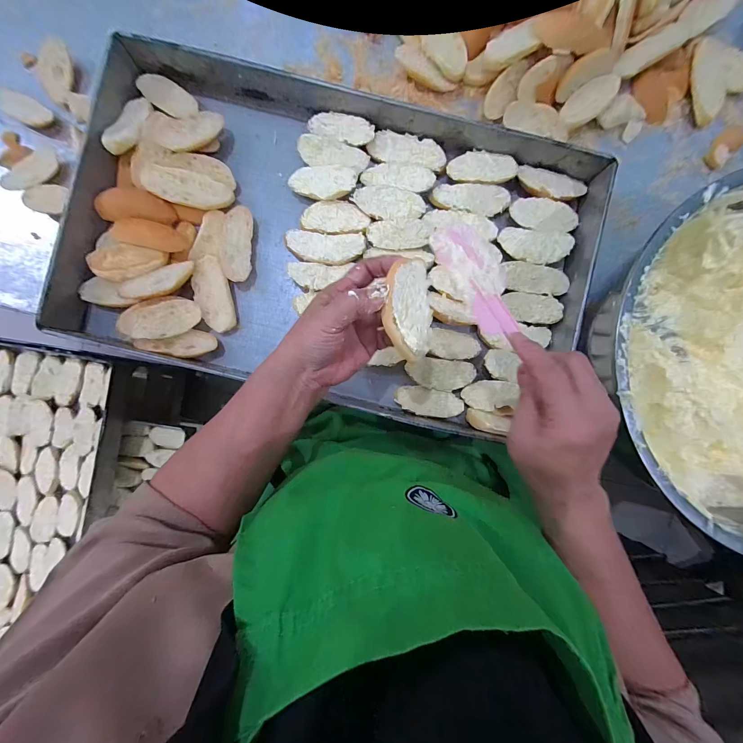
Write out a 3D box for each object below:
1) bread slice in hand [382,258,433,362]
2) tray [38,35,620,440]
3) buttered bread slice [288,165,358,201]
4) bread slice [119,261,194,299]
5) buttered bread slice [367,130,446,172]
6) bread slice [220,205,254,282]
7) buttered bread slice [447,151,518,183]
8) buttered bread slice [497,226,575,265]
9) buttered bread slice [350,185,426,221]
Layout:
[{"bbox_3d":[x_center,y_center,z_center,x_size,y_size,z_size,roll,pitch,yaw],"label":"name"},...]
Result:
[{"bbox_3d":[0.030,-0.049,0.255,0.042,0.016,0.078,-6,96,-31],"label":"bread slice in hand"},{"bbox_3d":[-0.045,-0.151,0.385,0.607,0.043,0.357,13,86,-1],"label":"tray"},{"bbox_3d":[-0.062,-0.240,0.397,0.084,0.014,0.040,6,86,-1],"label":"buttered bread slice"},{"bbox_3d":[-0.266,-0.108,0.386,0.095,0.013,0.032,-18,87,-3],"label":"bread slice"},{"bbox_3d":[0.047,-0.285,0.406,0.099,0.009,0.038,14,86,-1],"label":"buttered bread slice"},{"bbox_3d":[-0.172,-0.162,0.404,0.036,0.022,0.092,3,86,-1],"label":"bread slice"},{"bbox_3d":[0.142,-0.263,0.404,0.084,0.012,0.042,-3,86,-2],"label":"buttered bread slice"},{"bbox_3d":[0.210,-0.162,0.402,0.089,0.010,0.044,10,86,-1],"label":"buttered bread slice"},{"bbox_3d":[0.023,-0.214,0.401,0.090,0.008,0.042,6,86,-1],"label":"buttered bread slice"}]

